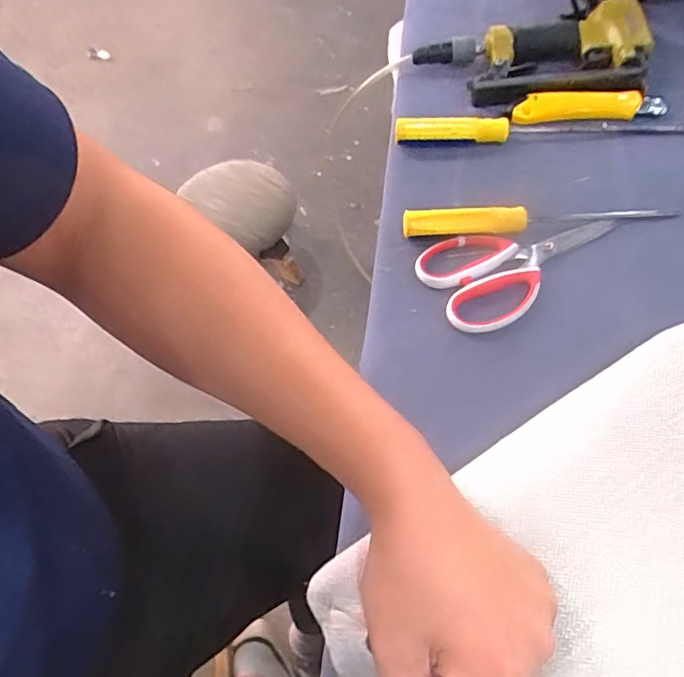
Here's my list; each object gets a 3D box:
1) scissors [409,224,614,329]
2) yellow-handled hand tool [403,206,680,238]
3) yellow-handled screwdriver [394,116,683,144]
[{"bbox_3d":[0.160,-0.072,0.488,0.178,0.010,0.098,-24,61,-9],"label":"scissors"},{"bbox_3d":[0.177,-0.113,0.500,0.240,0.023,0.021,-4,60,2],"label":"yellow-handled hand tool"},{"bbox_3d":[0.202,-0.216,0.555,0.293,0.021,0.025,0,60,4],"label":"yellow-handled screwdriver"}]

